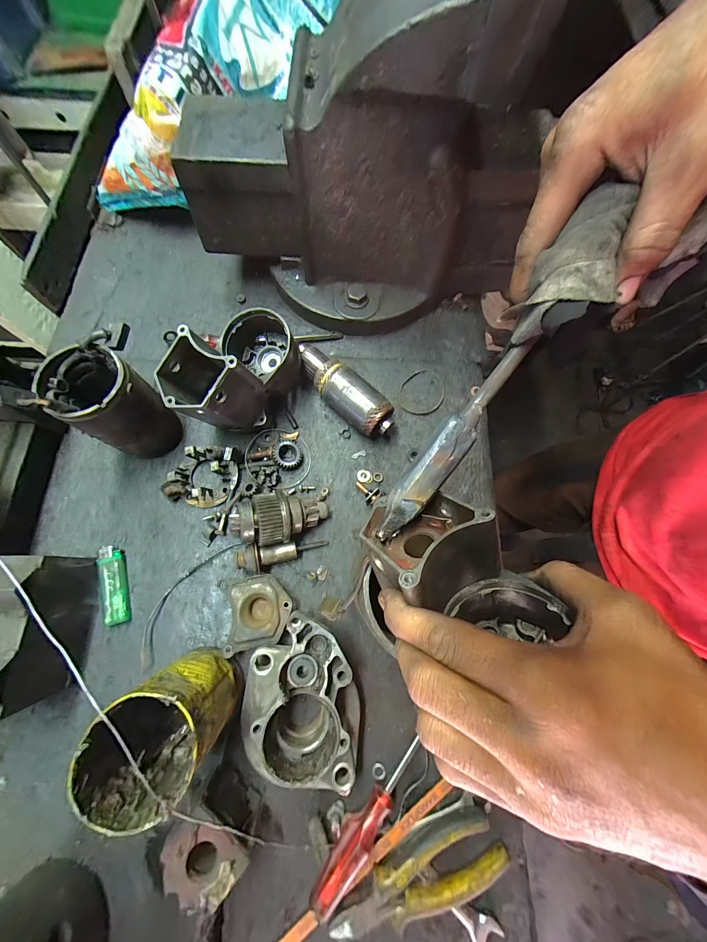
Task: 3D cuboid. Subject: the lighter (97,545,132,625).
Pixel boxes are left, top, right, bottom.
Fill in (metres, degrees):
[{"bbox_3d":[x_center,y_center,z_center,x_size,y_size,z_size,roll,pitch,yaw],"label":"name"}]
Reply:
[{"bbox_3d":[-0.249,0.117,0.317,0.020,0.011,0.078,-16,75,-6],"label":"lighter"}]

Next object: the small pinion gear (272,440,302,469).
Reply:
[{"bbox_3d":[-0.081,-0.020,0.368,0.033,0.014,0.033,0,74,-2],"label":"small pinion gear"}]

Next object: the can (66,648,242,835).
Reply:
[{"bbox_3d":[-0.139,0.198,0.244,0.072,0.116,0.076,44,77,10],"label":"can"}]

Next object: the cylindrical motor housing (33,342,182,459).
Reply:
[{"bbox_3d":[-0.237,-0.064,0.316,0.080,0.118,0.070,37,76,8],"label":"cylindrical motor housing"}]

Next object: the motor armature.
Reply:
[{"bbox_3d":[-0.012,-0.097,0.371,0.048,0.052,0.146,-42,79,-12],"label":"motor armature"}]

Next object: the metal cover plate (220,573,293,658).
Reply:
[{"bbox_3d":[-0.097,0.142,0.311,0.066,0.021,0.067,-9,75,-4],"label":"metal cover plate"}]

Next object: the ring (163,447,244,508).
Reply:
[{"bbox_3d":[-0.168,0.002,0.342,0.070,0.037,0.071,0,74,-2],"label":"ring"}]

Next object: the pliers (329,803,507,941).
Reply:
[{"bbox_3d":[0.058,0.354,0.263,0.151,0.022,0.061,-26,77,-9],"label":"pliers"}]

